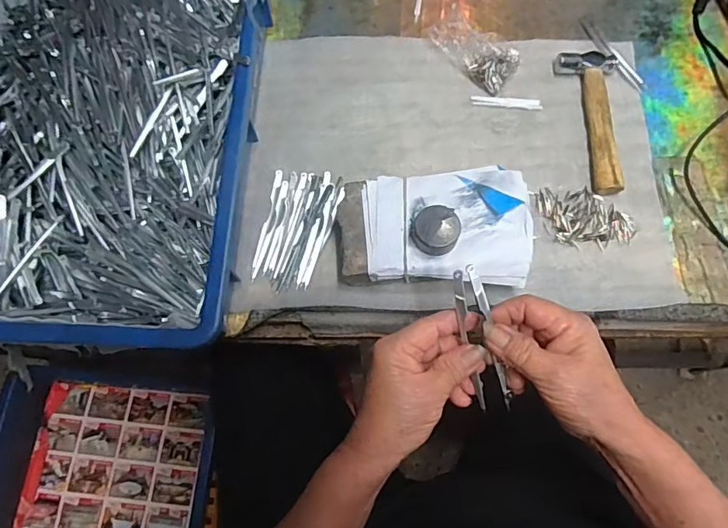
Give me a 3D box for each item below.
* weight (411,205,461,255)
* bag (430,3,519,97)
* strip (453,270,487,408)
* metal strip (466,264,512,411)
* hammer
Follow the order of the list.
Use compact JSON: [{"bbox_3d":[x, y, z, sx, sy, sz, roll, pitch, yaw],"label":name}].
[{"bbox_3d":[0.061,-0.027,0.401,0.038,0.023,0.039,0,73,1],"label":"weight"},{"bbox_3d":[0.121,-0.232,0.497,0.092,0.037,0.056,40,78,12],"label":"bag"},{"bbox_3d":[0.075,0.054,0.332,0.008,0.006,0.102,-14,98,-3],"label":"strip"},{"bbox_3d":[0.088,0.051,0.329,0.009,0.006,0.106,-16,97,-4],"label":"metal strip"},{"bbox_3d":[0.230,-0.143,0.476,0.054,0.021,0.155,1,73,2],"label":"hammer"}]

